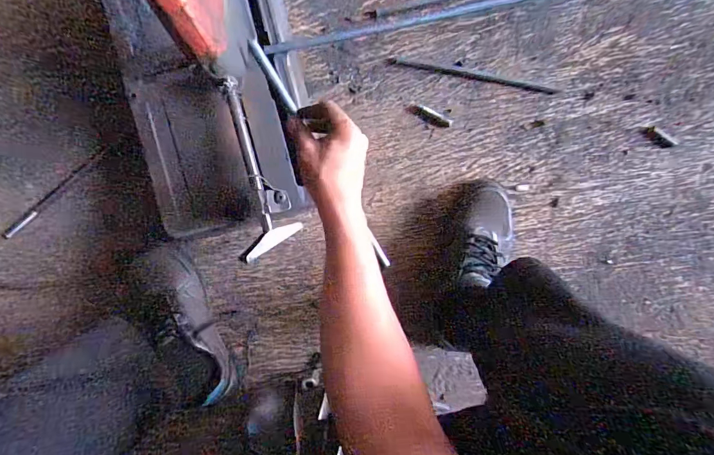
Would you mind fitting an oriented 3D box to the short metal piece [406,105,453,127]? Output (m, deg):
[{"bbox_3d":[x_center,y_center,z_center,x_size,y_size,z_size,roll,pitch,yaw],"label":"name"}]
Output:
[{"bbox_3d":[0.122,-0.186,0.623,0.079,0.005,0.019,25,93,-2],"label":"short metal piece"}]

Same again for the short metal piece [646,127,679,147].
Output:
[{"bbox_3d":[0.505,-0.148,0.621,0.057,0.006,0.020,33,93,-2],"label":"short metal piece"}]

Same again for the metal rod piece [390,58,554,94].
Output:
[{"bbox_3d":[0.191,-0.252,0.622,0.277,0.007,0.011,11,93,-1],"label":"metal rod piece"}]

